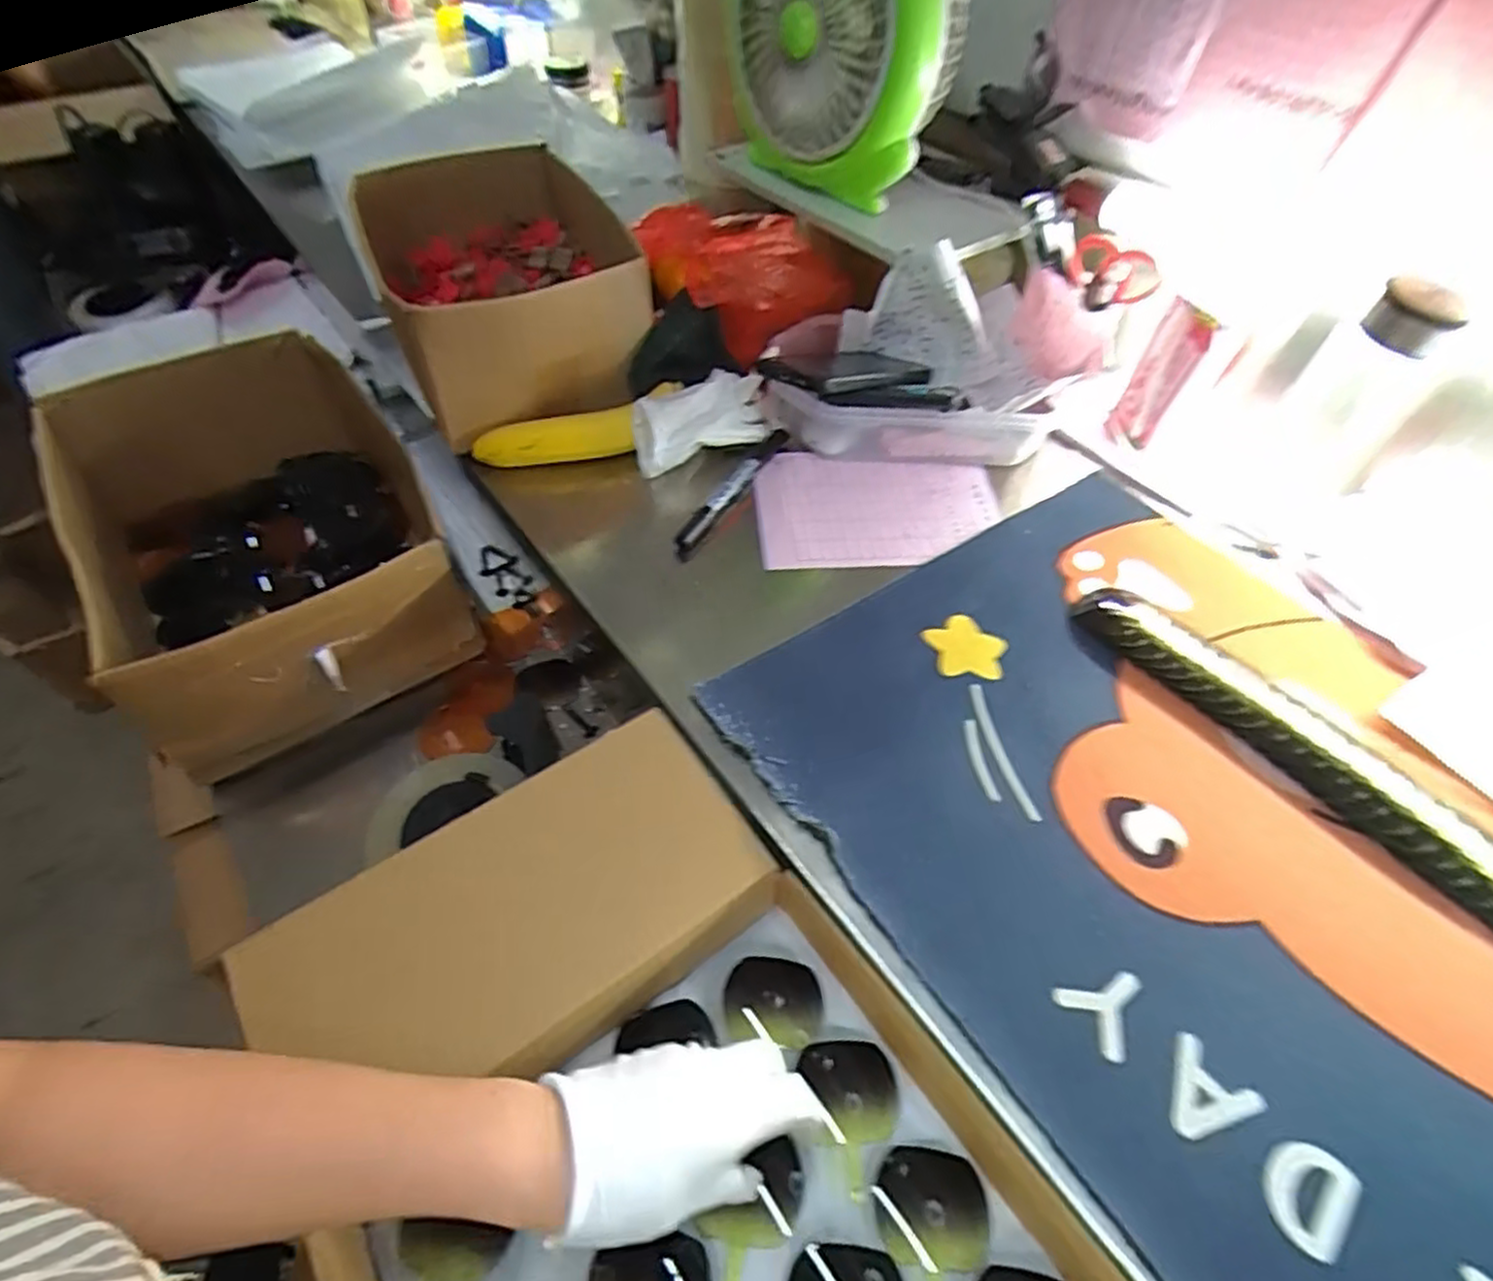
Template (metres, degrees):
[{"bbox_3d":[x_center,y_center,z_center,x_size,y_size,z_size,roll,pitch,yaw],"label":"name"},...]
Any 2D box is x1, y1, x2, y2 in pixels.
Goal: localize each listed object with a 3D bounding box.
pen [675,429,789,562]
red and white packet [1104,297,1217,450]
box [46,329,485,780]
[{"bbox_3d":[-0.011,-0.131,0.634,0.018,0.021,0.169,28,56,19],"label":"pen"},{"bbox_3d":[0.361,-0.229,0.646,0.044,0.132,0.012,38,55,23],"label":"red and white packet"},{"bbox_3d":[-0.457,-0.094,0.701,0.291,0.172,0.410,-25,56,-20],"label":"box"}]

